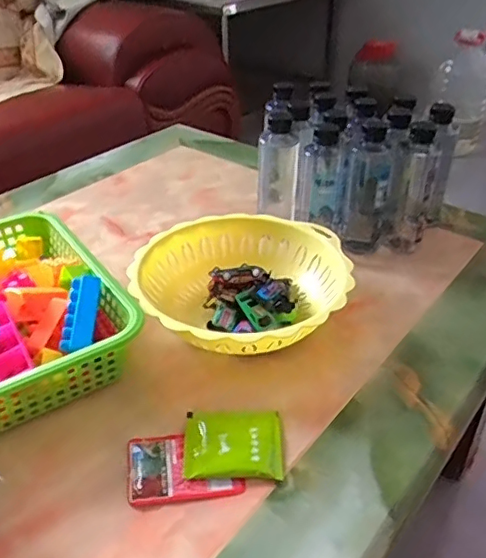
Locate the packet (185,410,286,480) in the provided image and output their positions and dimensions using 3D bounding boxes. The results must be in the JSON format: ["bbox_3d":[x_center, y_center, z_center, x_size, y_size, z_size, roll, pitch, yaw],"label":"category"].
[{"bbox_3d":[-0.008,0.148,0.528,0.086,0.009,0.074,1,36,1],"label":"packet"}]

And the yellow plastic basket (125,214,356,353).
[{"bbox_3d":[-0.001,0.005,0.665,0.238,0.063,0.229,0,36,0],"label":"yellow plastic basket"}]

